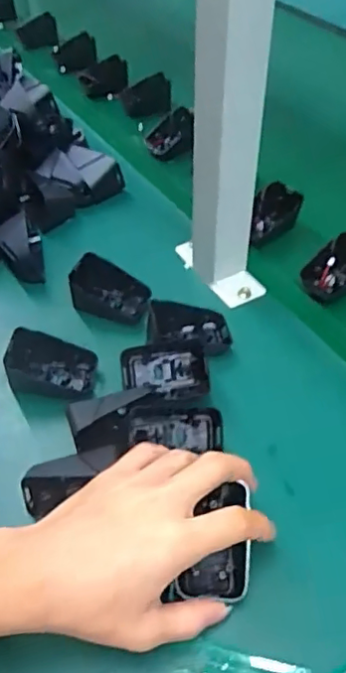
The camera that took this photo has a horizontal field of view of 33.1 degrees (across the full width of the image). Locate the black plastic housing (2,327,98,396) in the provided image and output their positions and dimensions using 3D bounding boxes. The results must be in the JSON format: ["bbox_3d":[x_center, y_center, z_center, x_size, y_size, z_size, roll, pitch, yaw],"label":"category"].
[{"bbox_3d":[-0.102,0.025,0.488,0.067,0.041,0.050,2,48,4],"label":"black plastic housing"}]

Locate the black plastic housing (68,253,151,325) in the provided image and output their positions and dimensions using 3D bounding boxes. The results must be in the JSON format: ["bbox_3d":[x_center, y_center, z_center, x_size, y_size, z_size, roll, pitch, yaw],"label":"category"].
[{"bbox_3d":[-0.058,-0.044,0.548,0.069,0.044,0.047,7,49,9],"label":"black plastic housing"}]

